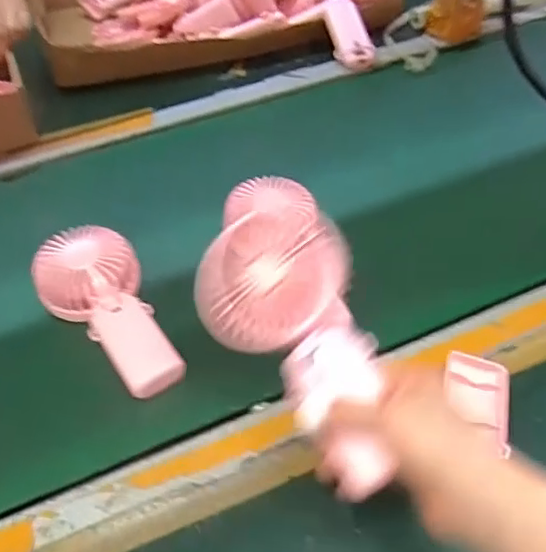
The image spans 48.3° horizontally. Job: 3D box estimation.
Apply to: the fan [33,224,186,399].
[{"bbox_3d":[-0.140,0.028,0.508,0.082,0.045,0.173,-24,49,-18],"label":"fan"}]

